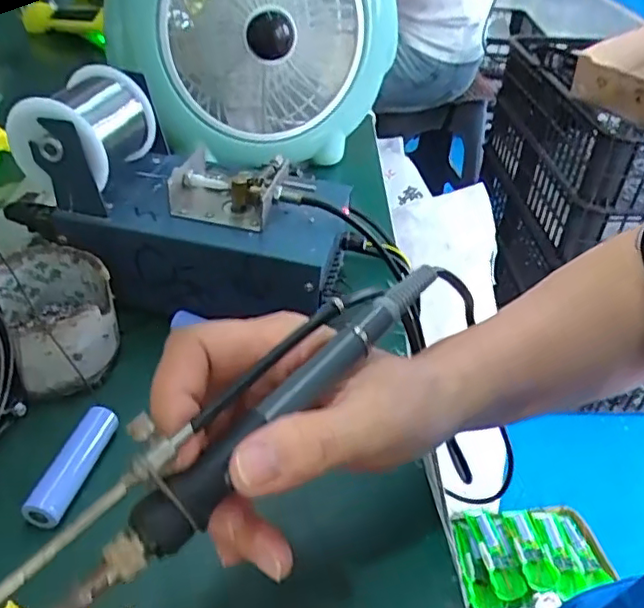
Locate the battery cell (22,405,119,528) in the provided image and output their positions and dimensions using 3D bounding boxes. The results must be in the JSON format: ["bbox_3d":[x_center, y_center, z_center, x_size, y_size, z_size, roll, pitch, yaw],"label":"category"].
[{"bbox_3d":[-0.126,0.082,0.314,0.016,0.019,0.065,10,37,8],"label":"battery cell"}]

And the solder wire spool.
[{"bbox_3d":[-0.153,-0.112,0.394,0.068,0.064,0.076,15,38,14],"label":"solder wire spool"}]

